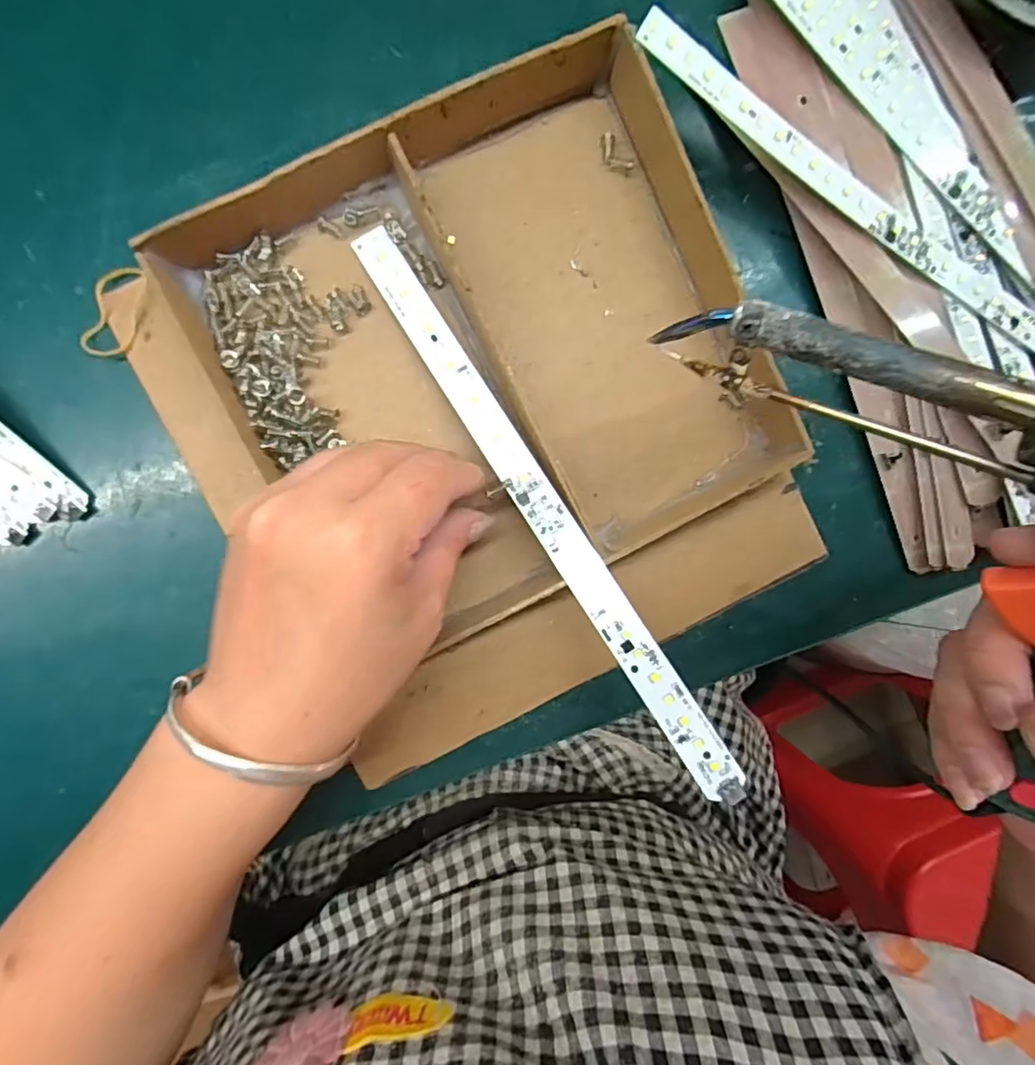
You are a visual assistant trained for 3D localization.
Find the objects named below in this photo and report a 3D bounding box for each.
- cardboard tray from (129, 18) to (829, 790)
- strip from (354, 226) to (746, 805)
[{"bbox_3d":[-0.009,-0.048,0.260,0.260,0.038,0.259,-28,97,-2],"label":"cardboard tray"},{"bbox_3d":[0.009,-0.016,0.242,0.017,0.009,0.278,-32,82,-2],"label":"strip"}]

